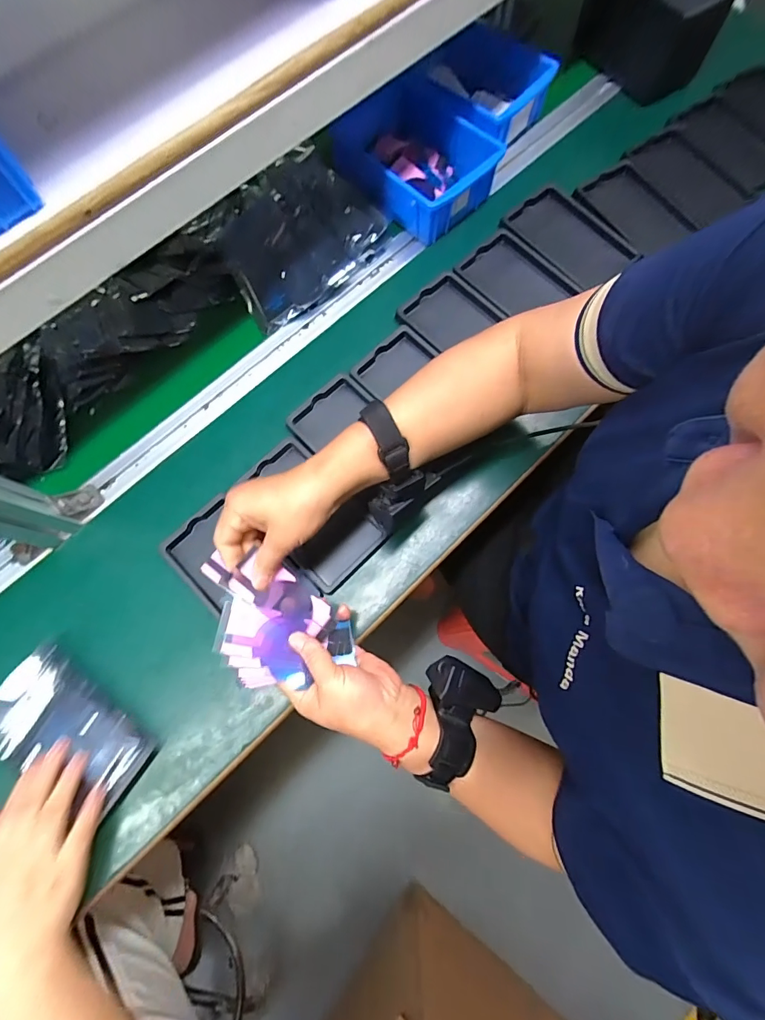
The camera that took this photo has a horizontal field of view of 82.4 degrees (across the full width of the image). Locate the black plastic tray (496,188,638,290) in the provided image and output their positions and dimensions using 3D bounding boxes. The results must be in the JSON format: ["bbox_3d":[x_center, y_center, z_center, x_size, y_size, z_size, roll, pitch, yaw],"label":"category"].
[{"bbox_3d":[0.240,-0.356,0.568,0.096,0.014,0.157,-42,77,-10],"label":"black plastic tray"}]

